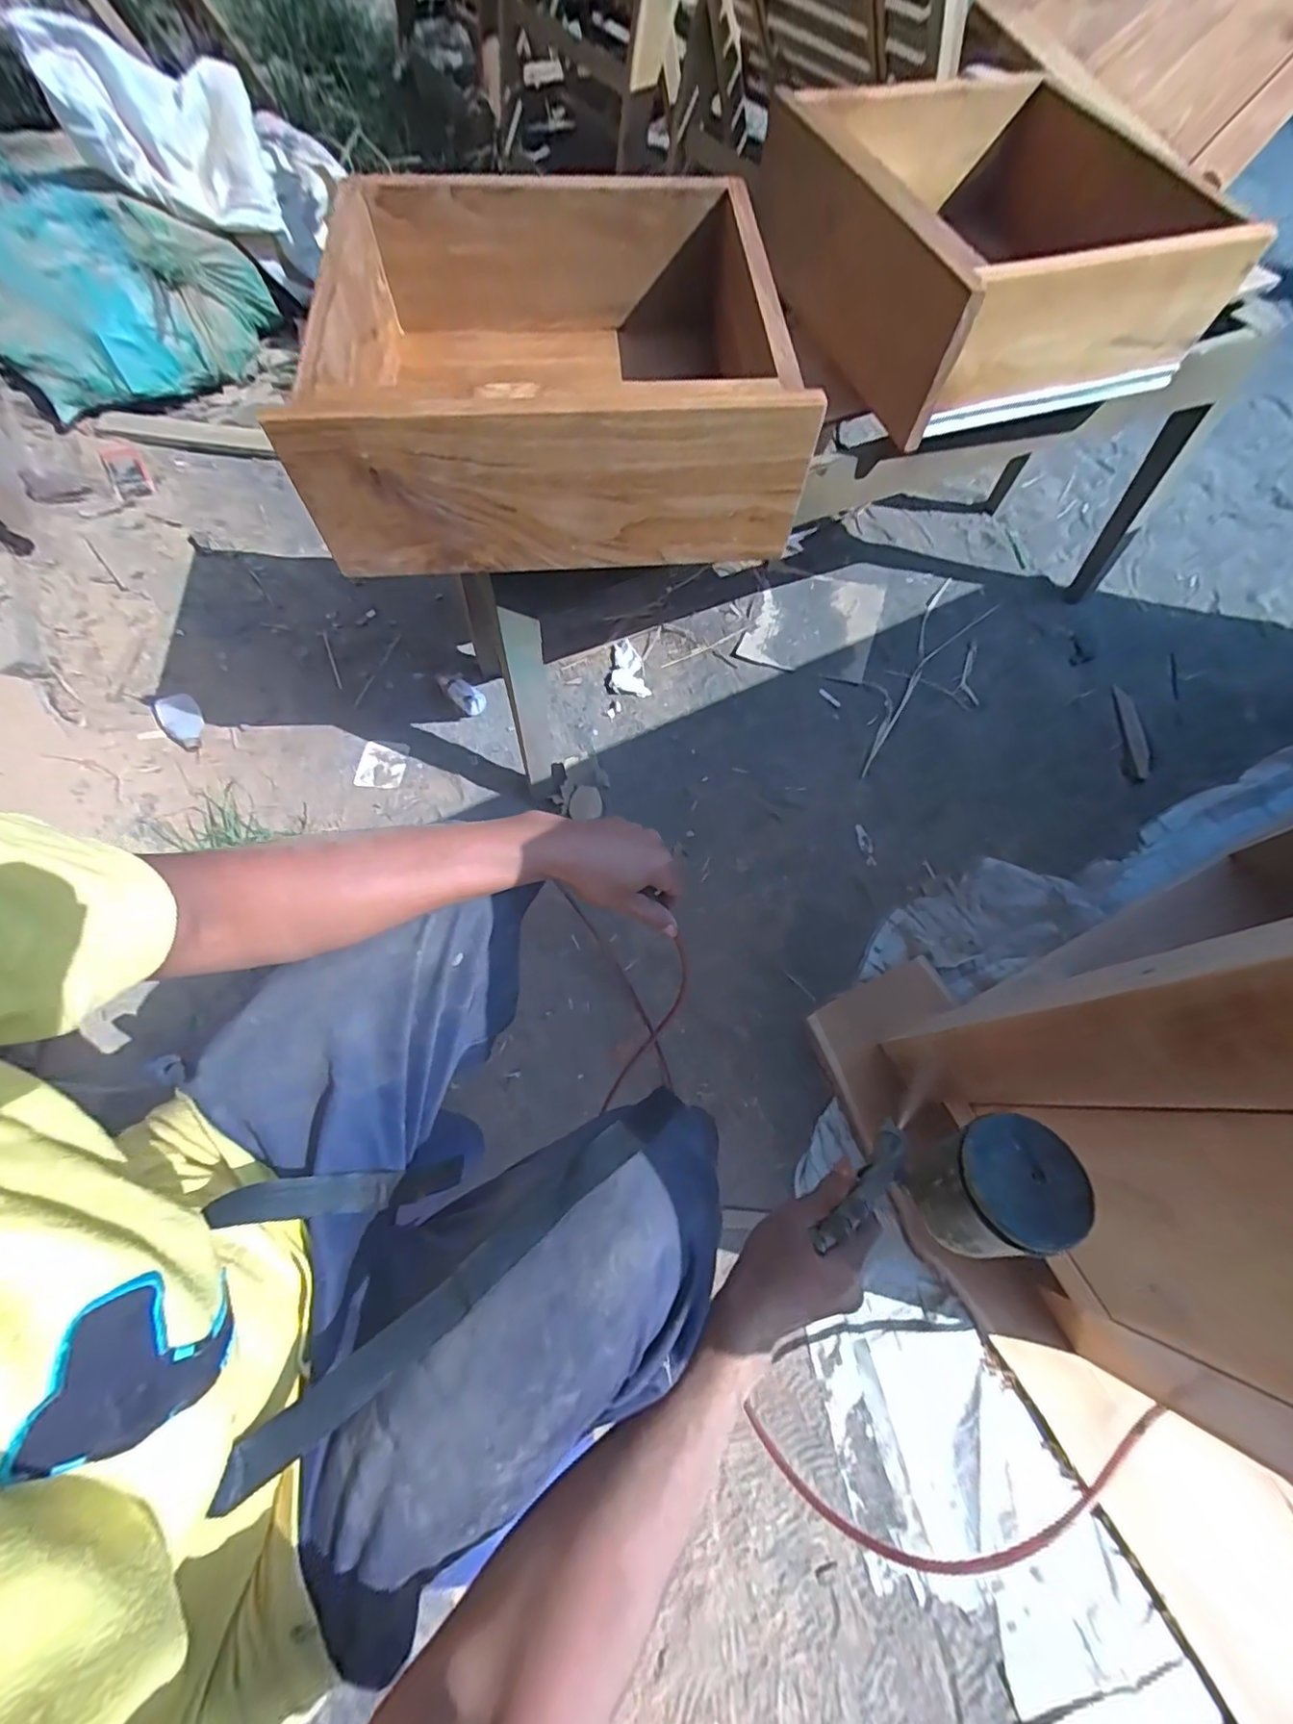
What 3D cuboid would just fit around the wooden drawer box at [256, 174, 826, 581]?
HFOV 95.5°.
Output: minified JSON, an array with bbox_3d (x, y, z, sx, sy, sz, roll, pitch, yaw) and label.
[{"bbox_3d":[-0.092,-0.490,0.579,0.428,0.146,0.382,-4,67,-3],"label":"wooden drawer box"}]

